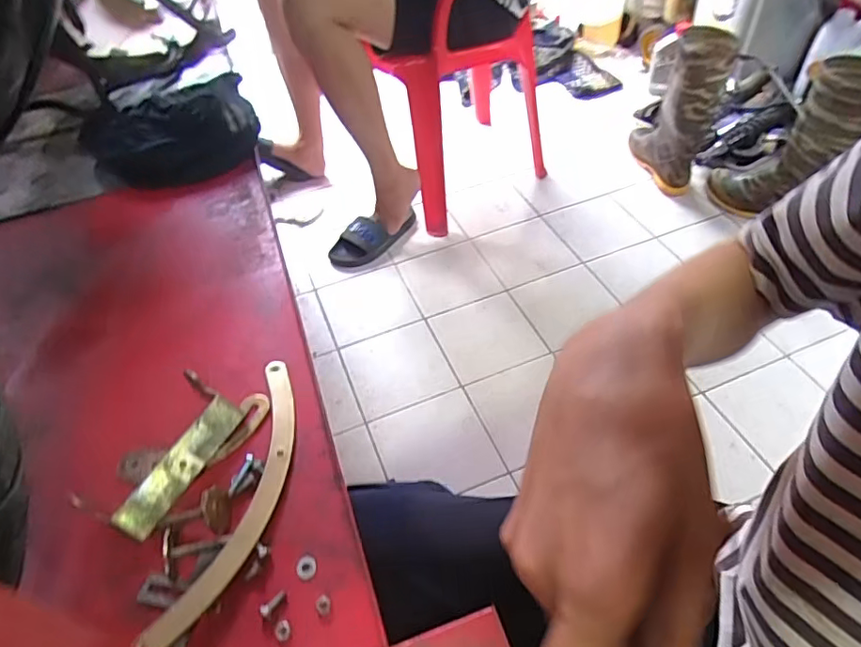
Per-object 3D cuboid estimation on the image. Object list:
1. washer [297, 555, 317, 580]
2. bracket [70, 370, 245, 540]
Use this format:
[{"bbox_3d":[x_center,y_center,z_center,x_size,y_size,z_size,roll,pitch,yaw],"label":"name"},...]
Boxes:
[{"bbox_3d":[-0.091,0.177,0.402,0.015,0.004,0.016,-3,48,3],"label":"washer"},{"bbox_3d":[-0.215,0.111,0.459,0.055,0.032,0.127,18,52,20],"label":"bracket"}]

